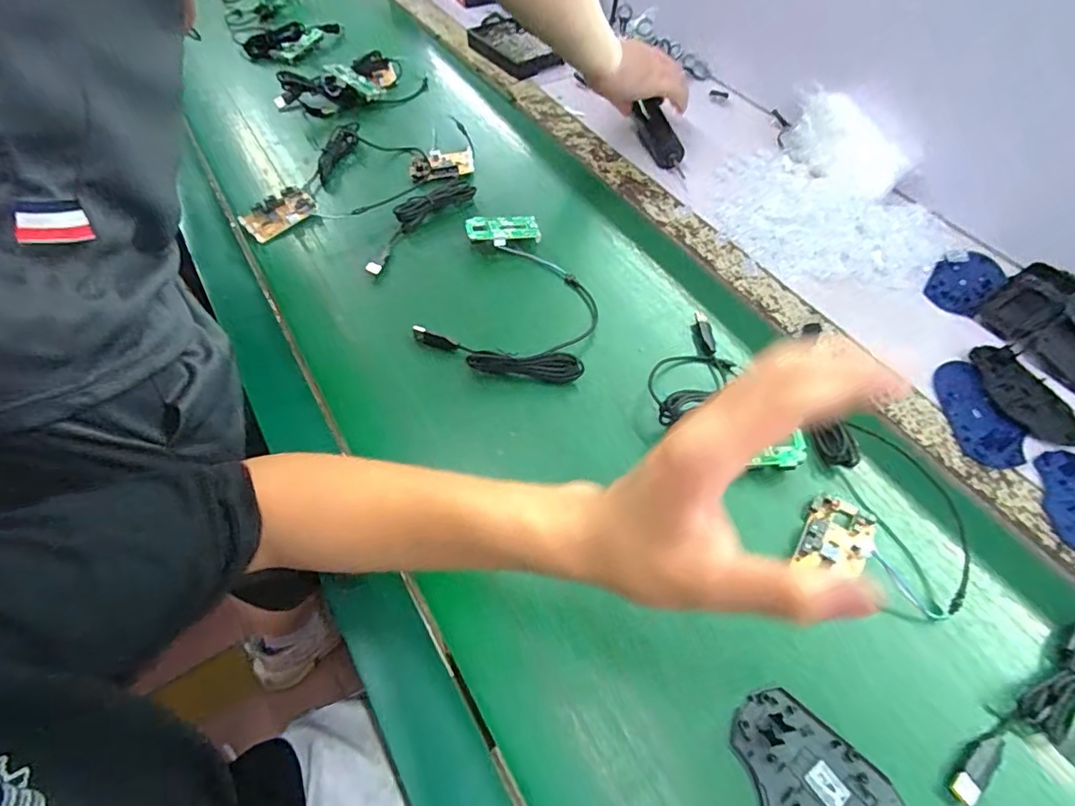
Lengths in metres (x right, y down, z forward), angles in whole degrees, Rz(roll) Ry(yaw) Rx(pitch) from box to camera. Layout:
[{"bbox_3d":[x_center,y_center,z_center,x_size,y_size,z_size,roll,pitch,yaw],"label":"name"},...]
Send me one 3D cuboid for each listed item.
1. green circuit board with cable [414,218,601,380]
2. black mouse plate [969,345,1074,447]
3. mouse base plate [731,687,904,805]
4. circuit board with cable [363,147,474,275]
[{"bbox_3d":[-0.017,-0.112,0.538,0.157,0.030,0.208,11,57,7],"label":"green circuit board with cable"},{"bbox_3d":[0.434,-0.010,0.475,0.060,0.004,0.107,-4,56,-2],"label":"black mouse plate"},{"bbox_3d":[0.164,0.230,0.315,0.072,0.004,0.106,-39,65,-23],"label":"mouse base plate"},{"bbox_3d":[-0.121,-0.225,0.615,0.084,0.019,0.220,5,56,3],"label":"circuit board with cable"}]

